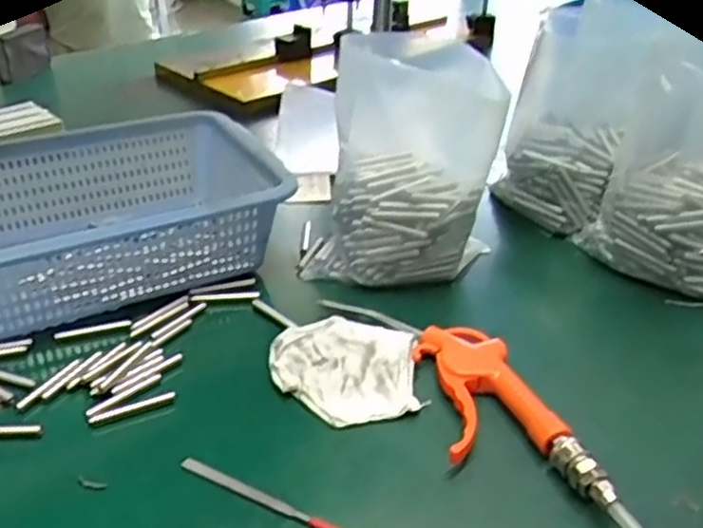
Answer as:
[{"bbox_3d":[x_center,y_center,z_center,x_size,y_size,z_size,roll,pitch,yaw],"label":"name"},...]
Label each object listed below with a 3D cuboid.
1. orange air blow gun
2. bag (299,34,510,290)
[{"bbox_3d":[0.092,0.101,0.491,0.076,0.030,0.182,-9,32,-15],"label":"orange air blow gun"},{"bbox_3d":[0.046,-0.082,0.624,0.146,0.212,0.096,0,31,0],"label":"bag"}]

